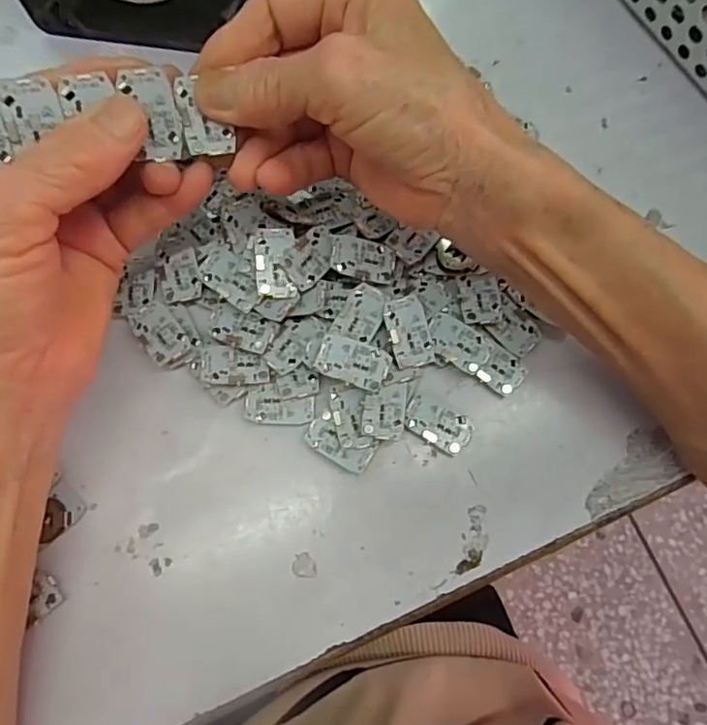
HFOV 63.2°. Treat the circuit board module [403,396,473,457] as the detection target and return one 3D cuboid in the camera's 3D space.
[{"bbox_3d":[0.037,0.027,0.251,0.028,0.005,0.018,31,78,6],"label":"circuit board module"}]

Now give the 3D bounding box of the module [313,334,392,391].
[{"bbox_3d":[0.000,0.000,0.240,0.030,0.004,0.017,20,88,-1],"label":"module"}]

